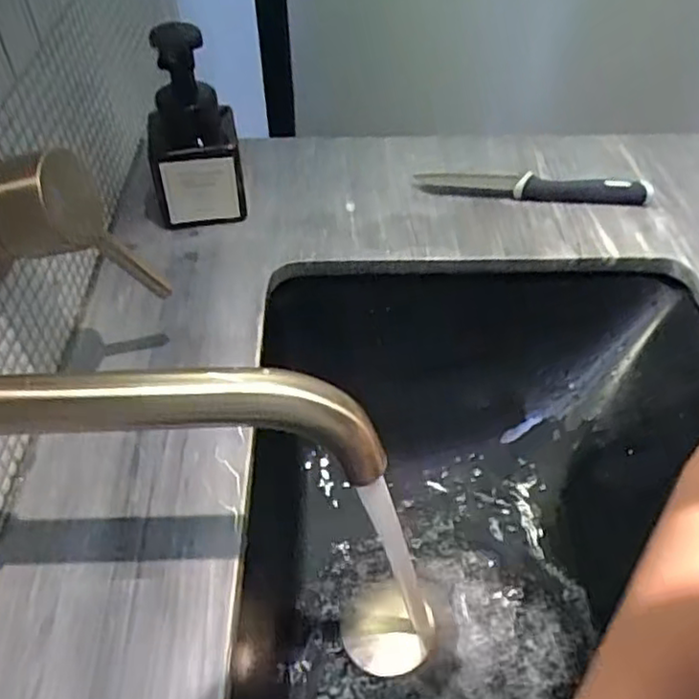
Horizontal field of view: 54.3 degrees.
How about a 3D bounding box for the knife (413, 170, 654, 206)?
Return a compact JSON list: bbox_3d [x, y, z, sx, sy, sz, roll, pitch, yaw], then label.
[{"bbox_3d":[0.158,-0.138,0.575,0.195,0.019,0.022,1,47,1],"label":"knife"}]

